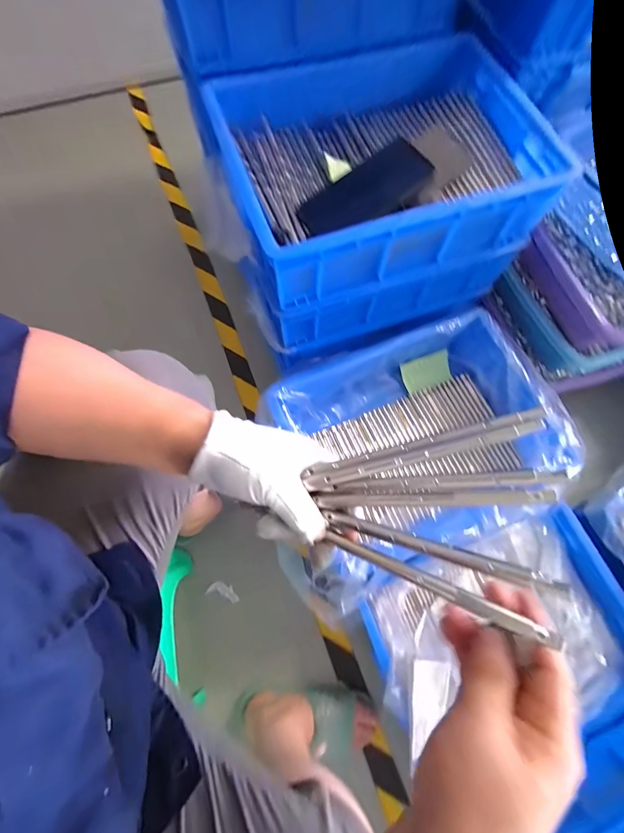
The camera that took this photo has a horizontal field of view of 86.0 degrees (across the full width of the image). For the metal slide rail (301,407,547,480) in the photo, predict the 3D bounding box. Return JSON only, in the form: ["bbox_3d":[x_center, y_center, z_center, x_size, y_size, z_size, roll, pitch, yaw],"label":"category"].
[{"bbox_3d":[0.067,0.019,0.217,0.149,0.007,0.007,-17,72,15],"label":"metal slide rail"}]

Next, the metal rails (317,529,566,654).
[{"bbox_3d":[0.068,0.099,0.203,0.130,0.006,0.011,18,72,25],"label":"metal rails"}]

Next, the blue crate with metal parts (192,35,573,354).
[{"bbox_3d":[0.085,-0.340,0.525,0.383,0.217,0.324,-19,74,-7],"label":"blue crate with metal parts"}]

